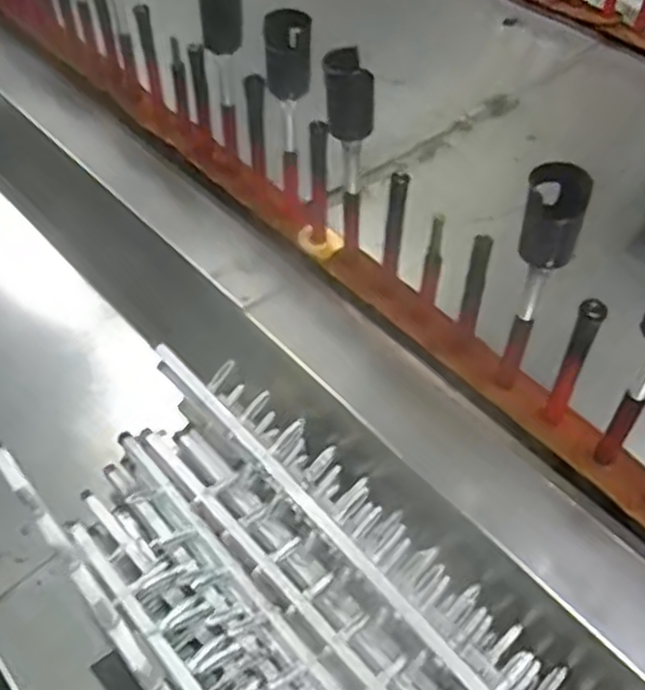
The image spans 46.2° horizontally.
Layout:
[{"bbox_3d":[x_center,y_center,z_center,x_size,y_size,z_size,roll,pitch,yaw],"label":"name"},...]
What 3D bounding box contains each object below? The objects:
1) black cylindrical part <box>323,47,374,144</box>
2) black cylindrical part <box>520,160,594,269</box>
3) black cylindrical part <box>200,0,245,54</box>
[{"bbox_3d":[0.022,-0.212,0.647,0.038,0.073,0.028,-5,48,-3],"label":"black cylindrical part"},{"bbox_3d":[0.168,-0.095,0.546,0.040,0.071,0.036,14,50,14],"label":"black cylindrical part"},{"bbox_3d":[-0.099,-0.326,0.750,0.042,0.061,0.034,-9,48,-6],"label":"black cylindrical part"}]

